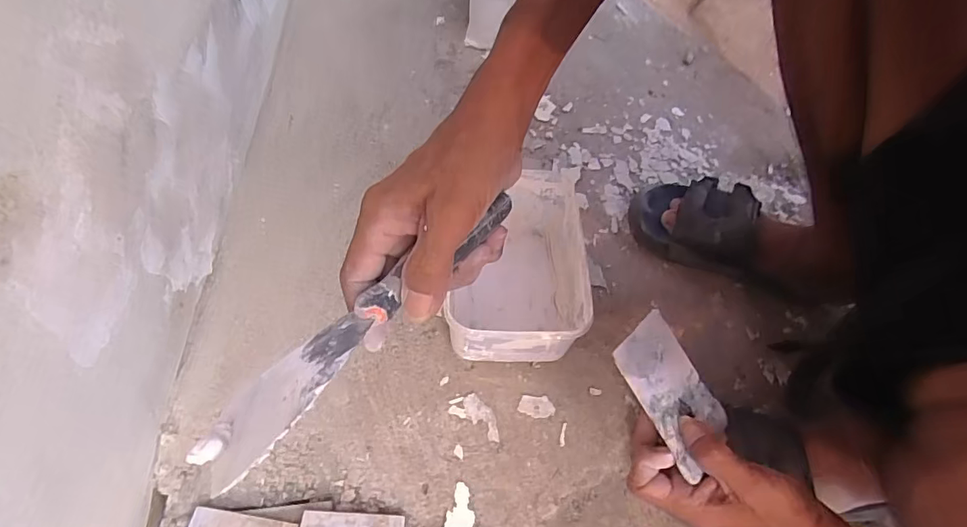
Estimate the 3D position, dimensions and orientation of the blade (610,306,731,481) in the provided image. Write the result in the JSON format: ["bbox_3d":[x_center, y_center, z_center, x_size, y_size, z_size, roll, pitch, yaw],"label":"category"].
[{"bbox_3d":[0.141,0.093,0.364,0.077,0.005,0.102,-29,87,-42],"label":"blade"}]

